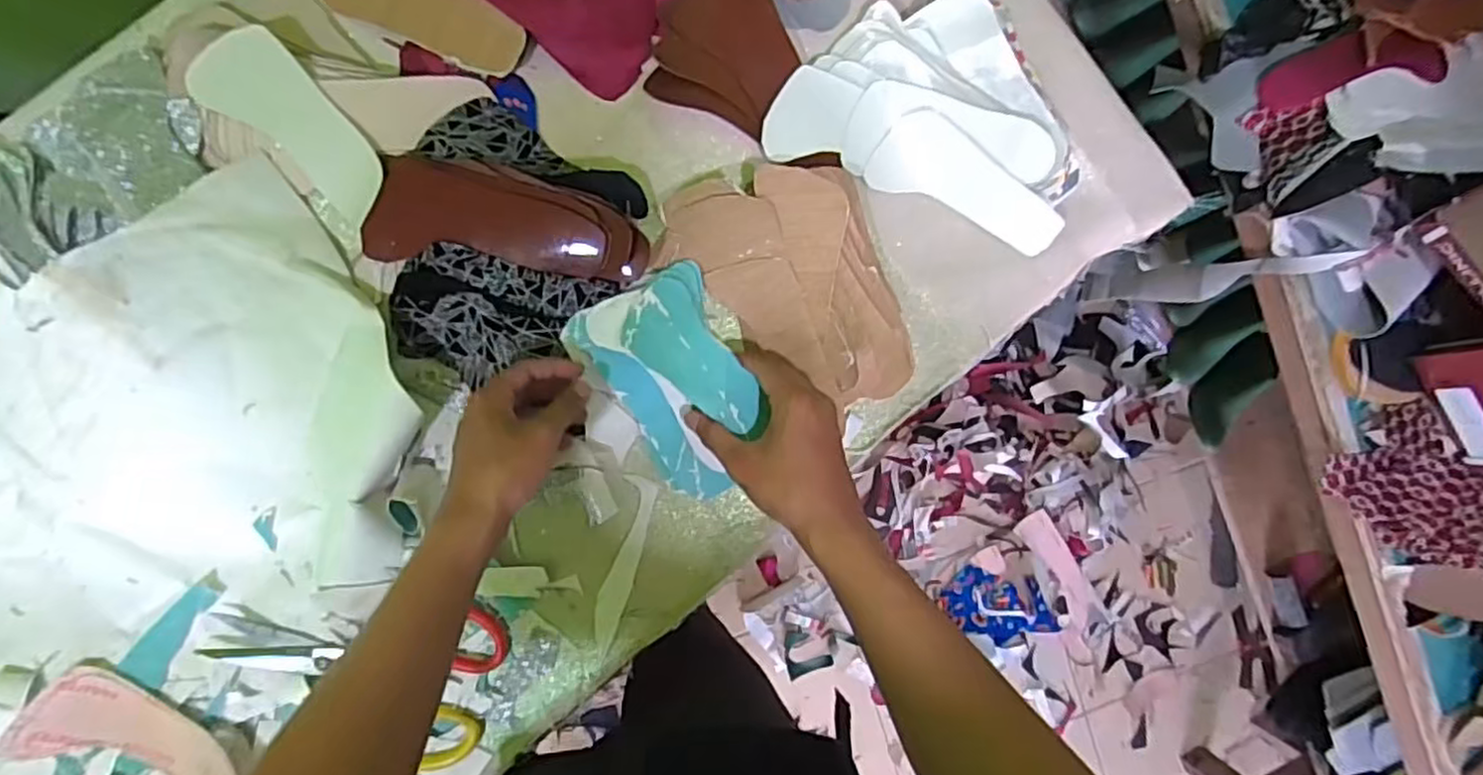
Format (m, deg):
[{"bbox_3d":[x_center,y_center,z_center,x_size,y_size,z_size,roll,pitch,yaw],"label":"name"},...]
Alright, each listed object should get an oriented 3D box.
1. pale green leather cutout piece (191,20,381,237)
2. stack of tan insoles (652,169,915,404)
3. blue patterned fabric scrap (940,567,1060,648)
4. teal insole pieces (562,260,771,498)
[{"bbox_3d":[-0.318,-0.187,0.509,0.153,0.018,0.070,43,112,-9],"label":"pale green leather cutout piece"},{"bbox_3d":[0.043,-0.081,0.561,0.226,0.052,0.150,37,87,-6],"label":"stack of tan insoles"},{"bbox_3d":[0.524,0.443,1.439,0.250,0.033,0.141,10,90,-7],"label":"blue patterned fabric scrap"},{"bbox_3d":[-0.047,0.001,0.537,0.105,0.057,0.169,-29,96,-6],"label":"teal insole pieces"}]

